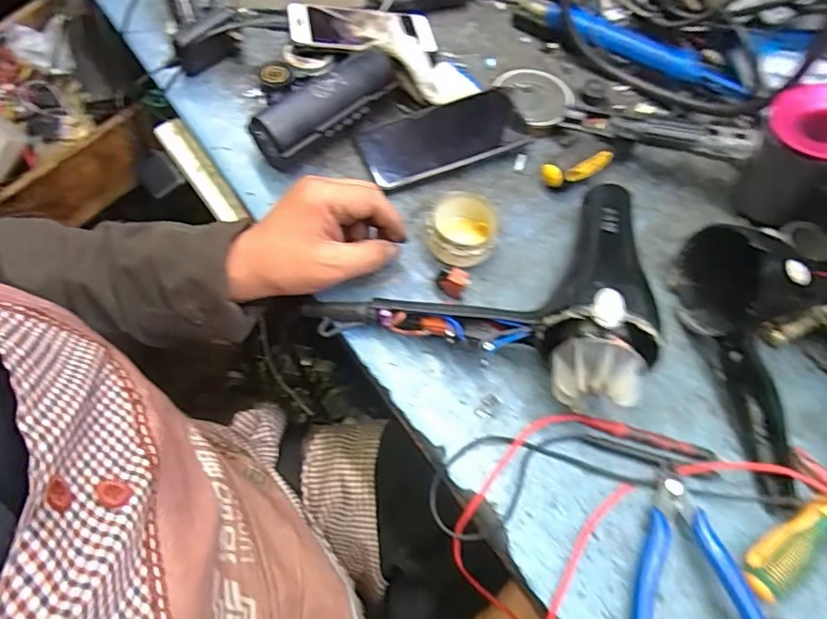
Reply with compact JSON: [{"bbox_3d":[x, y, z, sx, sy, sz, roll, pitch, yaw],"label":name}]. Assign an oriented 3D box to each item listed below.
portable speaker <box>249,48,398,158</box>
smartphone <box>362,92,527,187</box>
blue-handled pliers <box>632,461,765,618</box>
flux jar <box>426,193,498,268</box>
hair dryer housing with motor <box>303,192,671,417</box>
[{"bbox_3d":[-0.082,-0.196,0.517,0.052,0.044,0.152,42,68,17],"label":"portable speaker"},{"bbox_3d":[0.028,-0.168,0.525,0.153,0.008,0.075,-18,65,-2],"label":"smartphone"},{"bbox_3d":[0.194,0.172,0.355,0.077,0.019,0.121,19,63,7],"label":"blue-handled pliers"},{"bbox_3d":[0.041,-0.067,0.464,0.058,0.034,0.063,1,62,-3],"label":"flux jar"},{"bbox_3d":[0.075,-0.048,0.426,0.251,0.093,0.212,23,64,9],"label":"hair dryer housing with motor"}]

